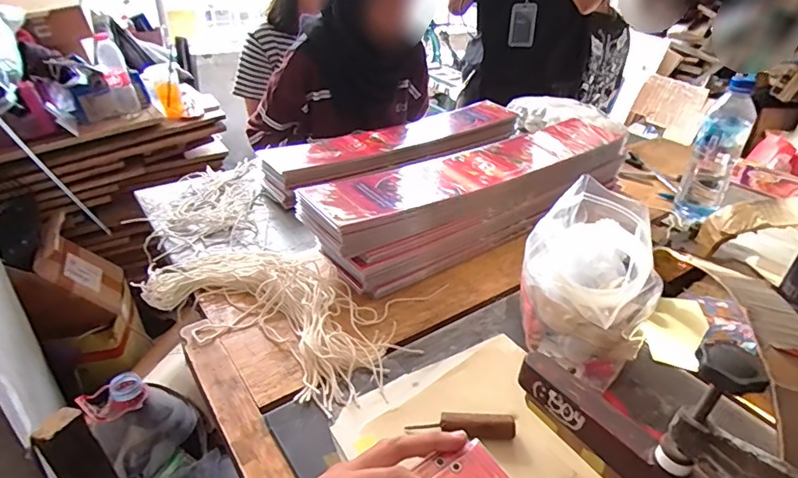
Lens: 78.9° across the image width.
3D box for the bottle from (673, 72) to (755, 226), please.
[{"bbox_3d":[0.489,-0.126,0.754,0.066,0.211,0.079,22,38,27],"label":"bottle"}]

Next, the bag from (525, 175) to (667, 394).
[{"bbox_3d":[0.198,0.039,0.504,0.126,0.133,0.165,19,37,23],"label":"bag"}]

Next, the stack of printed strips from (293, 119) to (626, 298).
[{"bbox_3d":[0.134,-0.091,0.711,0.558,0.088,0.136,-20,39,-29],"label":"stack of printed strips"}]

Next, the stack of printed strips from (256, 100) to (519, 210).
[{"bbox_3d":[0.012,-0.190,0.947,0.562,0.054,0.174,-19,38,-30],"label":"stack of printed strips"}]

